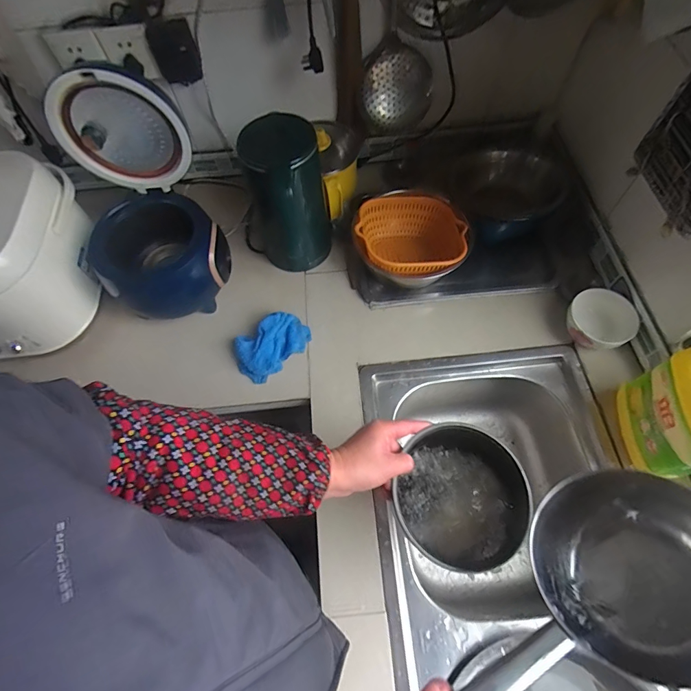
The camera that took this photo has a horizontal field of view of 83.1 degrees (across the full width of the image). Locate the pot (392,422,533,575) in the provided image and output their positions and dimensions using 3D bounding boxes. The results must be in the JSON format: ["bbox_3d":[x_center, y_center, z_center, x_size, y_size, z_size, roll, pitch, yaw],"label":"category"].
[{"bbox_3d":[0.144,0.186,0.492,0.165,0.078,0.157,-1,63,2],"label":"pot"}]

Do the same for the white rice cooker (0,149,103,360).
[{"bbox_3d":[-0.585,-0.157,0.666,0.248,0.183,0.290,-12,63,-3],"label":"white rice cooker"}]

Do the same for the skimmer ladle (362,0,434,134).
[{"bbox_3d":[0.093,-0.543,0.628,0.124,0.369,0.069,1,63,3],"label":"skimmer ladle"}]

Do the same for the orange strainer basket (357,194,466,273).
[{"bbox_3d":[0.125,-0.201,0.754,0.197,0.097,0.185,-4,63,1],"label":"orange strainer basket"}]

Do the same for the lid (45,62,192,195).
[{"bbox_3d":[-0.349,-0.336,0.611,0.199,0.186,0.045,-4,63,1],"label":"lid"}]

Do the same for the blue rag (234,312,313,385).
[{"bbox_3d":[-0.132,-0.004,0.697,0.137,0.033,0.084,-36,67,-15],"label":"blue rag"}]

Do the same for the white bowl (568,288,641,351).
[{"bbox_3d":[0.440,-0.038,0.683,0.106,0.063,0.101,-1,63,2],"label":"white bowl"}]

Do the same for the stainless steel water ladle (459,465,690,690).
[{"bbox_3d":[0.144,0.229,0.298,0.394,0.143,0.144,-21,63,-23],"label":"stainless steel water ladle"}]

